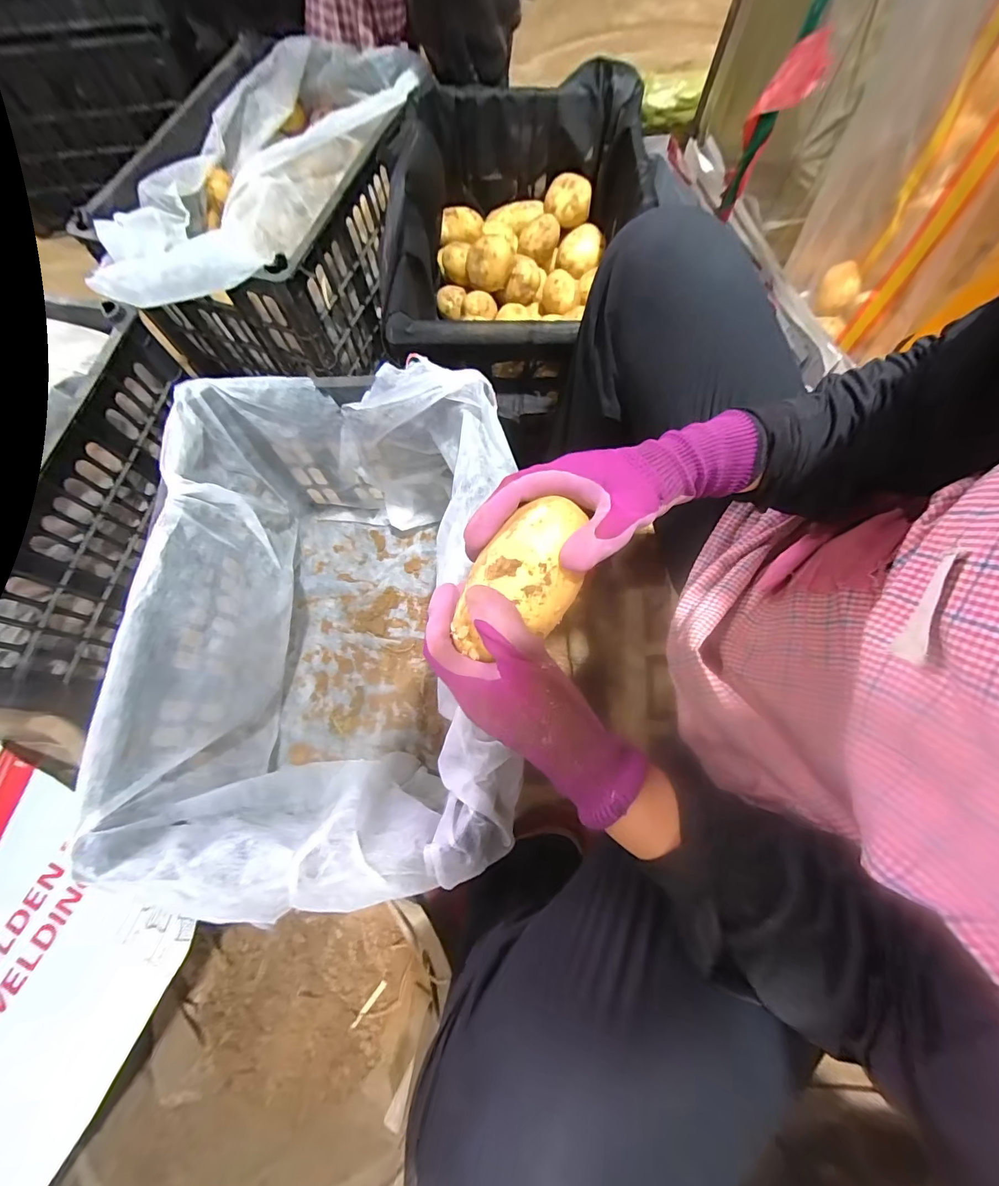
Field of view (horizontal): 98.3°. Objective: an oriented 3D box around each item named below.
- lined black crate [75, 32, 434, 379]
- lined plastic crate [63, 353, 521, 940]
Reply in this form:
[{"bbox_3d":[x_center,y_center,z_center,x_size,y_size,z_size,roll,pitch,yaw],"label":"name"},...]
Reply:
[{"bbox_3d":[-0.356,-0.580,0.711,0.372,0.255,0.581,21,74,7],"label":"lined black crate"},{"bbox_3d":[-0.175,0.039,0.530,0.336,0.281,0.503,-1,72,0],"label":"lined plastic crate"}]

